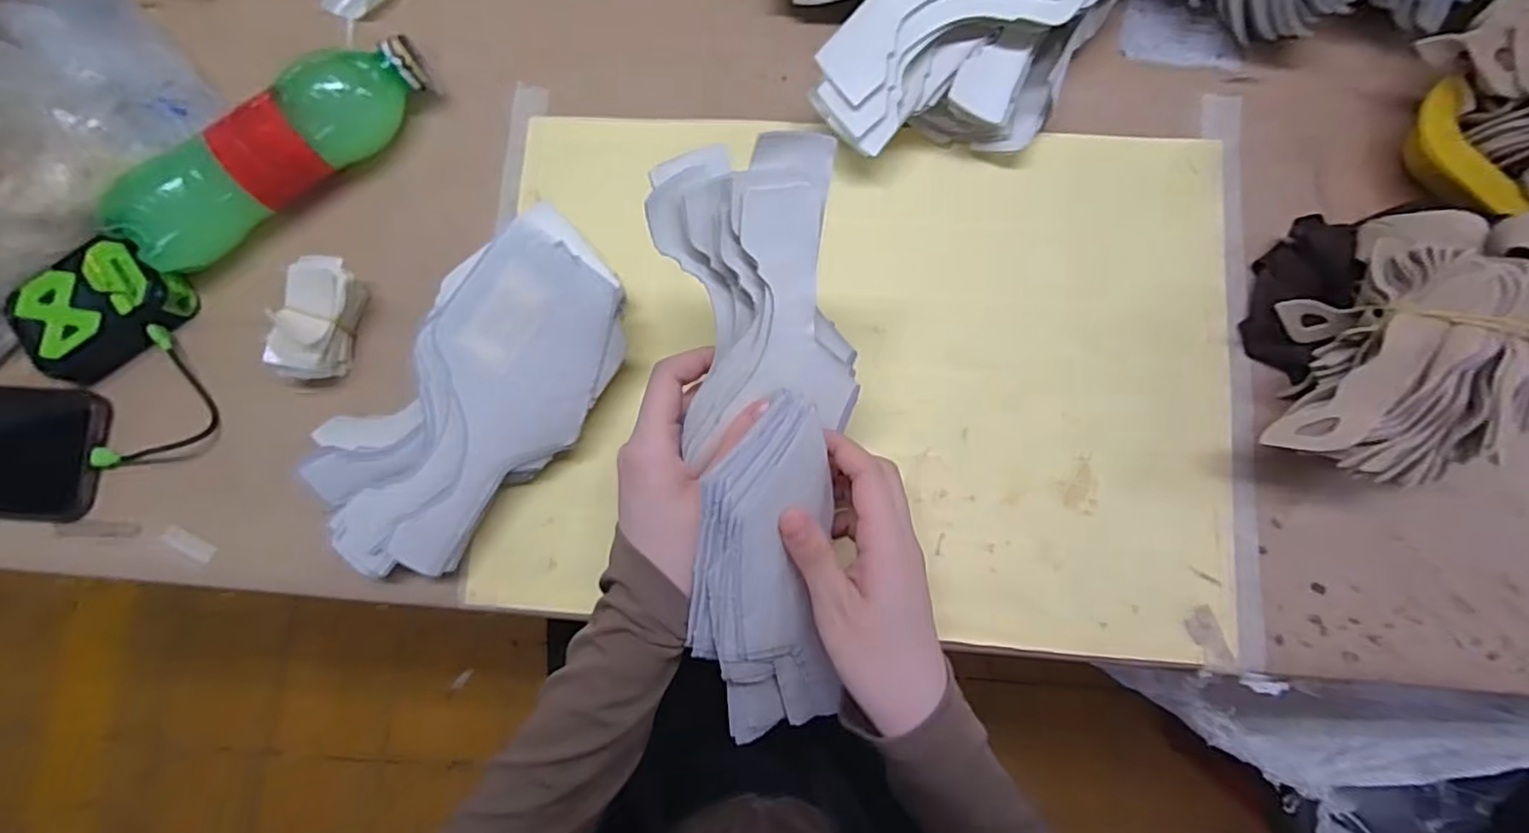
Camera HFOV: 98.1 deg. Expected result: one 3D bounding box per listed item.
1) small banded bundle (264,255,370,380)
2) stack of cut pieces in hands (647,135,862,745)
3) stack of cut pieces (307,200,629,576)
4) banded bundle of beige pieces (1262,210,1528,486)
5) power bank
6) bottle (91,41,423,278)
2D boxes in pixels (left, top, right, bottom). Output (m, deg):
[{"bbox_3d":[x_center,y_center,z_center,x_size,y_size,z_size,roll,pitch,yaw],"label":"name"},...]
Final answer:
[{"bbox_3d":[-0.272,-0.059,0.407,0.033,0.036,0.072,13,83,5],"label":"small banded bundle"},{"bbox_3d":[0.002,0.037,0.324,0.092,0.089,0.318,-2,104,2],"label":"stack of cut pieces in hands"},{"bbox_3d":[-0.166,-0.007,0.382,0.214,0.060,0.104,-44,82,-3],"label":"stack of cut pieces"},{"bbox_3d":[0.331,-0.039,0.331,0.094,0.061,0.146,22,84,6],"label":"banded bundle of beige pieces"},{"bbox_3d":[-0.412,-0.067,0.416,0.091,0.031,0.065,-24,82,0],"label":"power bank"},{"bbox_3d":[-0.301,-0.165,0.414,0.203,0.055,0.057,-43,82,-3],"label":"bottle"}]

